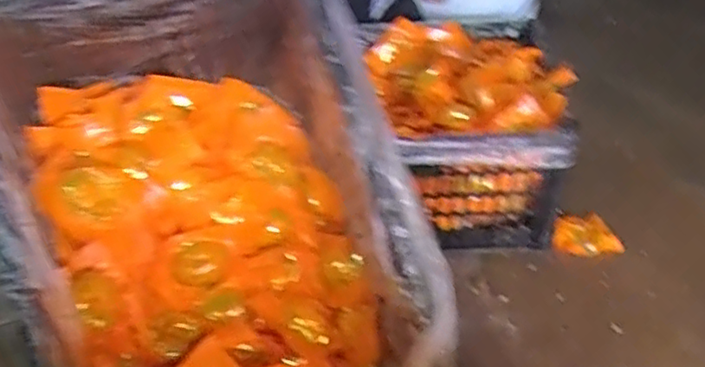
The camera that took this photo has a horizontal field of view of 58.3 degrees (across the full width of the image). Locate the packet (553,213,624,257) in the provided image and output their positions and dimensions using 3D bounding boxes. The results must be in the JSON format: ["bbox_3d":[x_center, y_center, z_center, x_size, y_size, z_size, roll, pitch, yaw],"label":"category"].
[{"bbox_3d":[0.374,0.086,1.016,0.105,0.022,0.085,-8,46,-1],"label":"packet"}]

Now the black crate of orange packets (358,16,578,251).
[{"bbox_3d":[0.184,-0.083,1.046,0.308,0.254,0.344,-11,46,-4],"label":"black crate of orange packets"}]

